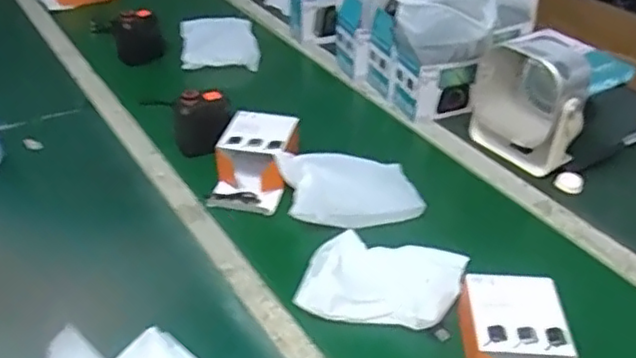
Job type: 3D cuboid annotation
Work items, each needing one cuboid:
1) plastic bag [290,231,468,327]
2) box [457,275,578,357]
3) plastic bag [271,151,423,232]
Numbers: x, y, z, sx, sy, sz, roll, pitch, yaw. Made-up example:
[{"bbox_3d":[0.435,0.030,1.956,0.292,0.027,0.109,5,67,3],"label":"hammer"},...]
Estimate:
[{"bbox_3d":[0.081,0.122,0.788,0.187,0.038,0.145,8,37,8],"label":"plastic bag"},{"bbox_3d":[0.212,0.185,0.693,0.107,0.062,0.161,1,37,-1],"label":"box"},{"bbox_3d":[0.044,0.010,0.905,0.188,0.041,0.128,-4,37,-7],"label":"plastic bag"}]

